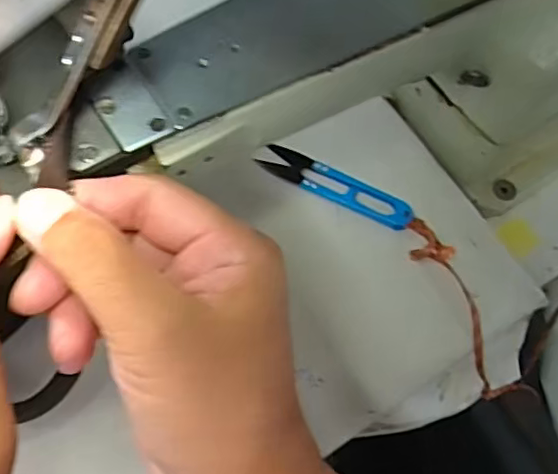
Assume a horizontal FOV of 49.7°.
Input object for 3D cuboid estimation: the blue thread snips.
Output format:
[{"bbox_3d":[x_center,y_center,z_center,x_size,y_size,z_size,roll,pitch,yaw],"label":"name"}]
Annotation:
[{"bbox_3d":[0.035,-0.031,0.370,0.099,0.012,0.022,28,67,9],"label":"blue thread snips"}]

